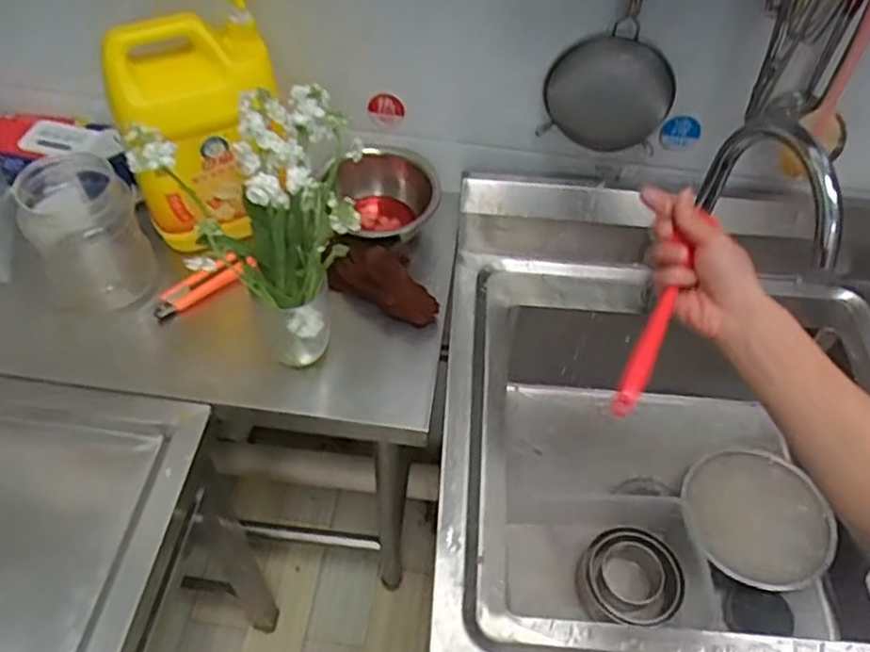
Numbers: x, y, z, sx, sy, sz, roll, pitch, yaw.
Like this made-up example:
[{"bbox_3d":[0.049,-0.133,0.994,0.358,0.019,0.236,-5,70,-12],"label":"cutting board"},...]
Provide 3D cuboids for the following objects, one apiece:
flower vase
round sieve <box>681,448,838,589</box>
[{"bbox_3d":[-0.189,-0.099,0.788,0.212,0.262,0.161,-2,53,-4],"label":"flower vase"},{"bbox_3d":[0.413,0.241,0.907,0.178,0.054,0.171,1,53,-1],"label":"round sieve"}]

